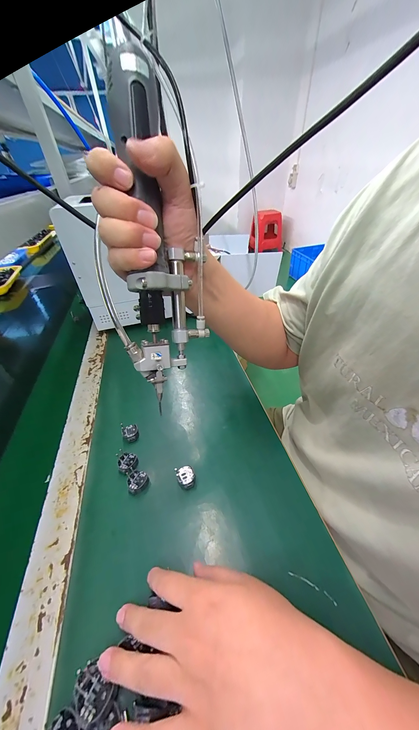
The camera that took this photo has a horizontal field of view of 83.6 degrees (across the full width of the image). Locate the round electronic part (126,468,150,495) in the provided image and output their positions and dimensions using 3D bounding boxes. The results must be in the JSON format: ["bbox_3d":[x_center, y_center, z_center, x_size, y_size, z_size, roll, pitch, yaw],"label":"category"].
[{"bbox_3d":[-0.100,0.161,0.327,0.028,0.010,0.032,-19,43,-19],"label":"round electronic part"}]

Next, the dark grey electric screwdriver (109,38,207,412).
[{"bbox_3d":[-0.042,-0.097,0.202,0.066,0.250,0.044,-3,17,-1],"label":"dark grey electric screwdriver"}]

